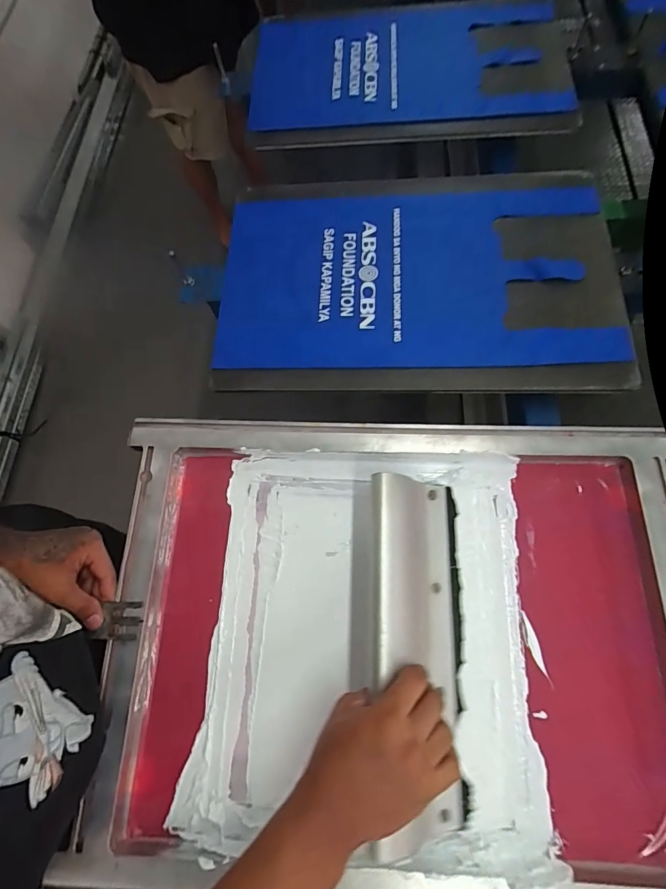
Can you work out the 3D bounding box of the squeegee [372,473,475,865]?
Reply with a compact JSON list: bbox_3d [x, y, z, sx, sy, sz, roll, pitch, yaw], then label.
[{"bbox_3d":[0.085,0.201,0.425,0.124,0.035,0.326,10,69,-34],"label":"squeegee"}]

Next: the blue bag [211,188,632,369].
[{"bbox_3d":[0.112,-0.270,0.645,0.584,0.044,0.331,0,71,7],"label":"blue bag"}]

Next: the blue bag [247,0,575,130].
[{"bbox_3d":[0.131,-0.799,0.881,0.635,0.090,0.359,1,74,1],"label":"blue bag"}]

